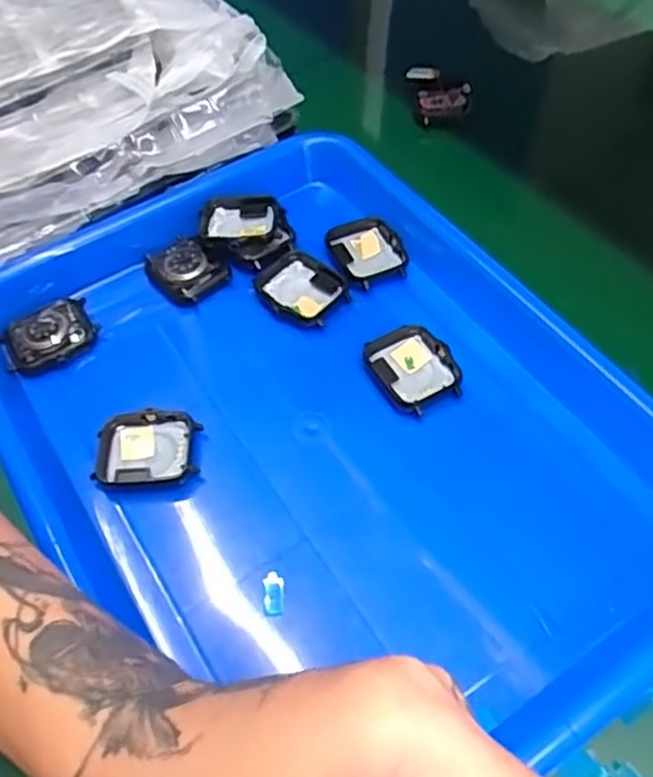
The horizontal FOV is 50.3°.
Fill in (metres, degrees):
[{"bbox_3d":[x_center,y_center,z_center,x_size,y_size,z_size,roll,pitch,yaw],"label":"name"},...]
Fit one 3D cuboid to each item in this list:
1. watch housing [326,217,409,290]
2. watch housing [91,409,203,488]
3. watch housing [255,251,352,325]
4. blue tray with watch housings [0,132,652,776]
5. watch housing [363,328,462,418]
[{"bbox_3d":[0.024,-0.076,0.387,0.036,0.008,0.043,-20,57,-11],"label":"watch housing"},{"bbox_3d":[-0.083,0.030,0.324,0.046,0.012,0.037,0,56,3],"label":"watch housing"},{"bbox_3d":[-0.013,-0.054,0.373,0.045,0.008,0.035,34,63,23],"label":"watch housing"},{"bbox_3d":[-0.006,0.013,0.323,0.255,0.029,0.324,-29,59,-16],"label":"blue tray with watch housings"},{"bbox_3d":[0.043,-0.009,0.343,0.036,0.010,0.043,-26,58,-14],"label":"watch housing"}]

